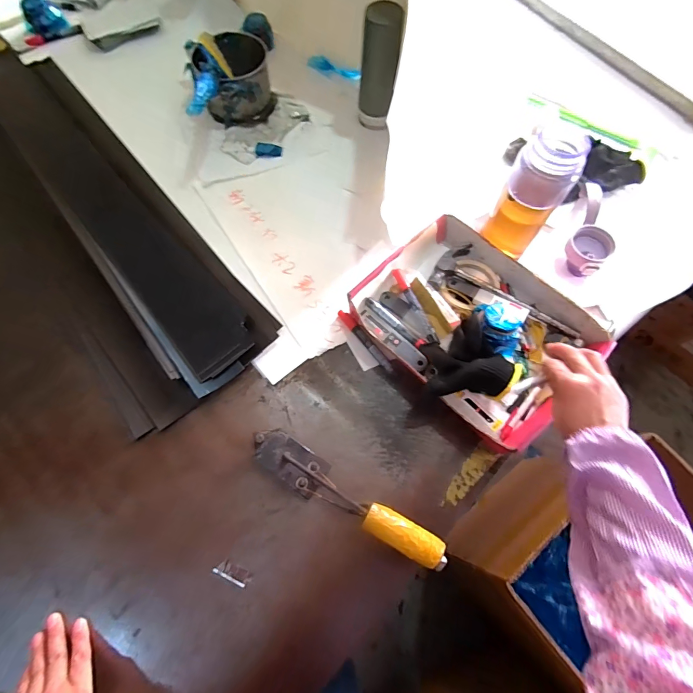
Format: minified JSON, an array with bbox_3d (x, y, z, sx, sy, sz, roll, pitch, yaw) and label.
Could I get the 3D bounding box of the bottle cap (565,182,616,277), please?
[{"bbox_3d":[0.395,-0.185,0.625,0.065,0.058,0.151,24,72,9],"label":"bottle cap"}]

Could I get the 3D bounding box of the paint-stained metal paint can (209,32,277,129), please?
[{"bbox_3d":[-0.208,-0.514,0.737,0.122,0.085,0.131,0,70,0],"label":"paint-stained metal paint can"}]

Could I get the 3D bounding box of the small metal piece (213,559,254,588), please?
[{"bbox_3d":[-0.139,0.280,0.473,0.047,0.004,0.019,23,72,8],"label":"small metal piece"}]

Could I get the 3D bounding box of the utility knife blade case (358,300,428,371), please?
[{"bbox_3d":[0.065,-0.012,0.579,0.029,0.020,0.133,-43,75,-13],"label":"utility knife blade case"}]

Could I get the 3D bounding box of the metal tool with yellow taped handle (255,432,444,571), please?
[{"bbox_3d":[-0.007,0.191,0.486,0.277,0.051,0.057,31,73,11],"label":"metal tool with yellow taped handle"}]

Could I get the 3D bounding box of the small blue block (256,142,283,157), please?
[{"bbox_3d":[-0.147,-0.372,0.726,0.048,0.015,0.019,3,70,2],"label":"small blue block"}]

